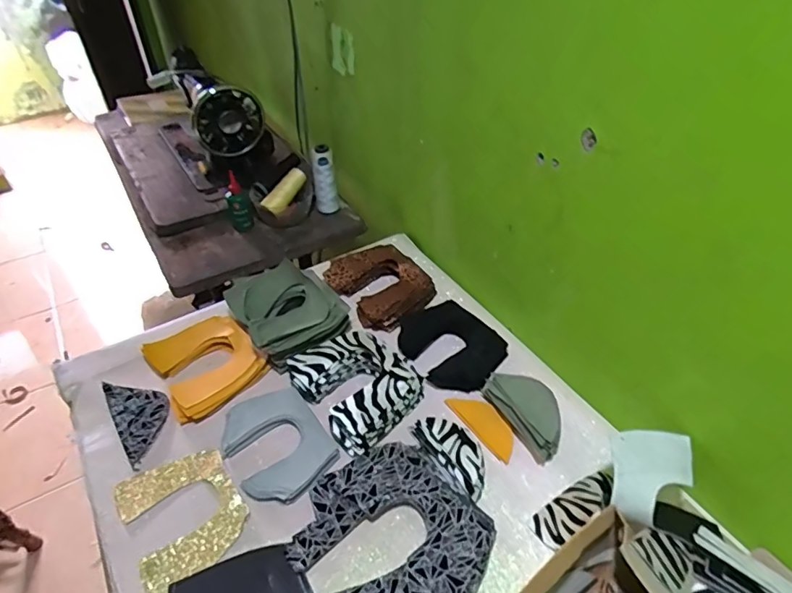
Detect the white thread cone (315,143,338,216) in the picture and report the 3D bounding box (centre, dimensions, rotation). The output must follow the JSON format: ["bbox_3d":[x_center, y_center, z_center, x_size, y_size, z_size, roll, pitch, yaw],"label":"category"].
[{"bbox_3d":[-0.143,-0.231,1.033,0.046,0.121,0.045,0,43,0],"label":"white thread cone"}]

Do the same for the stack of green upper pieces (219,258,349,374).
[{"bbox_3d":[-0.165,0.024,0.783,0.146,0.075,0.168,-29,50,-28],"label":"stack of green upper pieces"}]

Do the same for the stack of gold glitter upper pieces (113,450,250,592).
[{"bbox_3d":[-0.249,0.248,0.593,0.120,0.008,0.148,-27,49,-26],"label":"stack of gold glitter upper pieces"}]

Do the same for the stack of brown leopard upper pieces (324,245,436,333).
[{"bbox_3d":[-0.030,-0.024,0.860,0.168,0.035,0.139,34,52,31],"label":"stack of brown leopard upper pieces"}]

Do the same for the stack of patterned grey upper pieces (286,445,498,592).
[{"bbox_3d":[-0.005,0.261,0.548,0.185,0.023,0.197,-29,50,-28],"label":"stack of patterned grey upper pieces"}]

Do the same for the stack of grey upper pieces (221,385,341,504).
[{"bbox_3d":[-0.150,0.181,0.639,0.115,0.017,0.145,-29,50,-28],"label":"stack of grey upper pieces"}]

